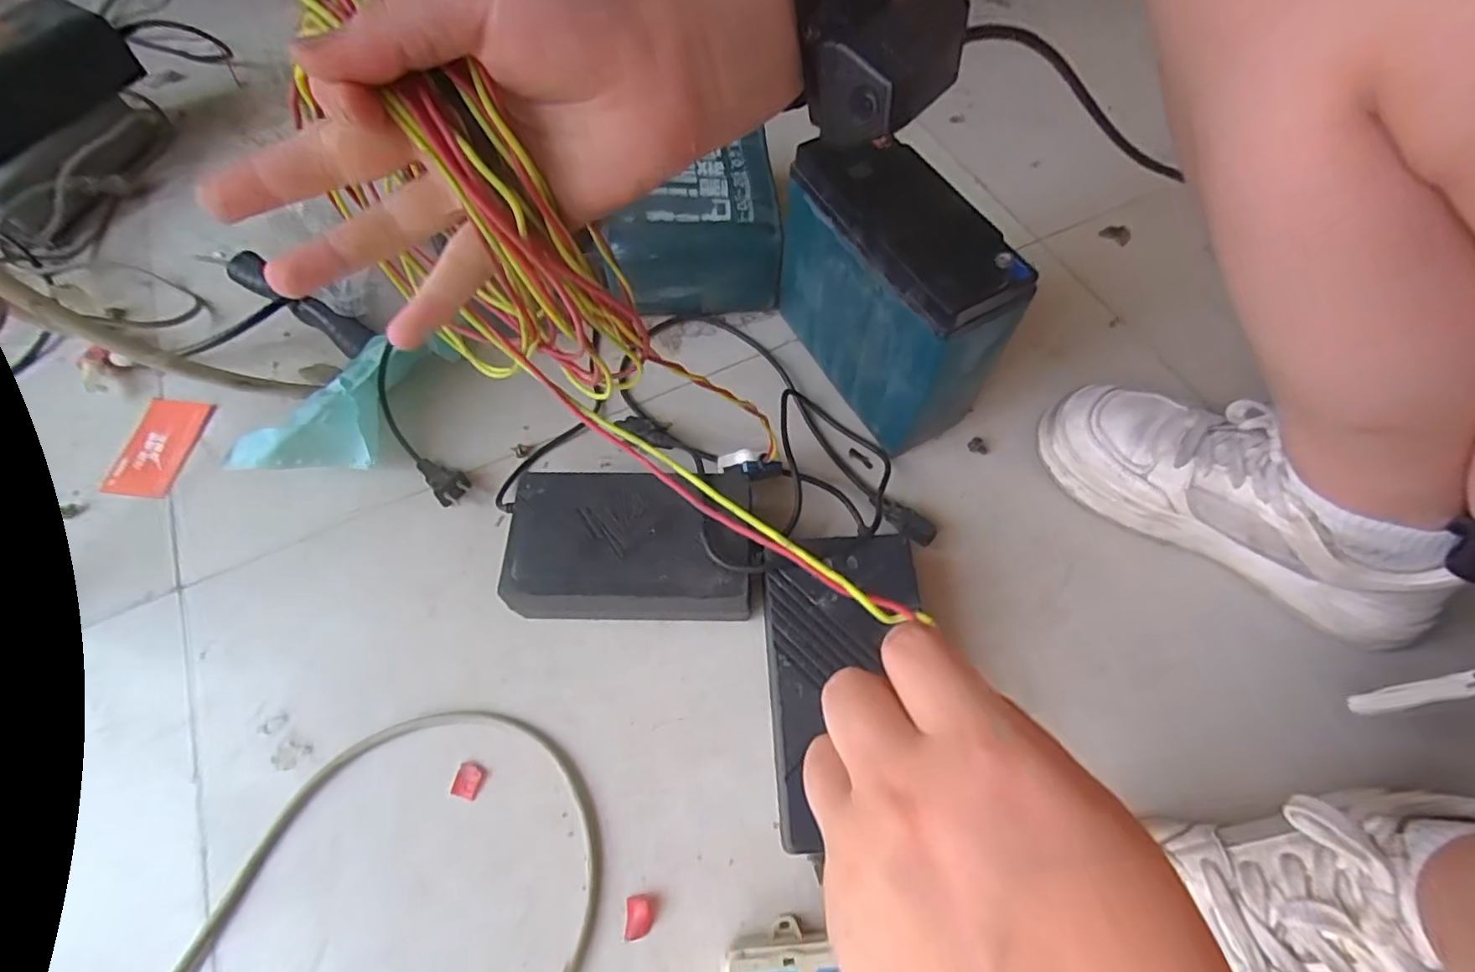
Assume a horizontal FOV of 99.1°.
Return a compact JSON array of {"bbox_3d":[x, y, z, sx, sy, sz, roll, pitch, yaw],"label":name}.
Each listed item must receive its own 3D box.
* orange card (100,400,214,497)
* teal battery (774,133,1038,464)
[{"bbox_3d":[-0.480,-0.033,0.521,0.059,0.007,0.089,5,63,4],"label":"orange card"},{"bbox_3d":[0.109,-0.141,0.481,0.075,0.168,0.179,-28,67,-13],"label":"teal battery"}]

